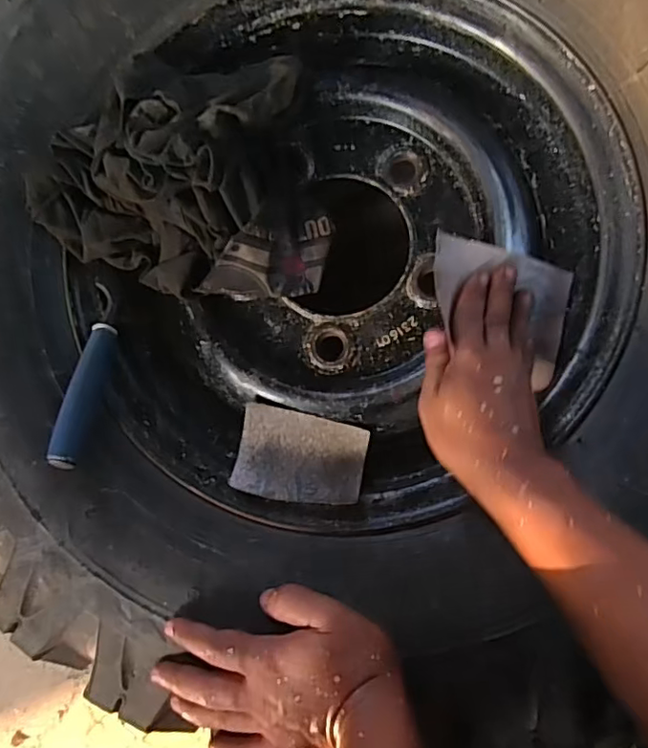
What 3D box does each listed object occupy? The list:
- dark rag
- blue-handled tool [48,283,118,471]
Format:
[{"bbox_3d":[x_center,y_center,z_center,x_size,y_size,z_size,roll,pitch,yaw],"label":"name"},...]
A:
[{"bbox_3d":[-0.105,-0.154,0.438,0.222,0.088,0.170,16,87,9],"label":"dark rag"},{"bbox_3d":[-0.176,0.000,0.428,0.021,0.016,0.141,5,68,8],"label":"blue-handled tool"}]

